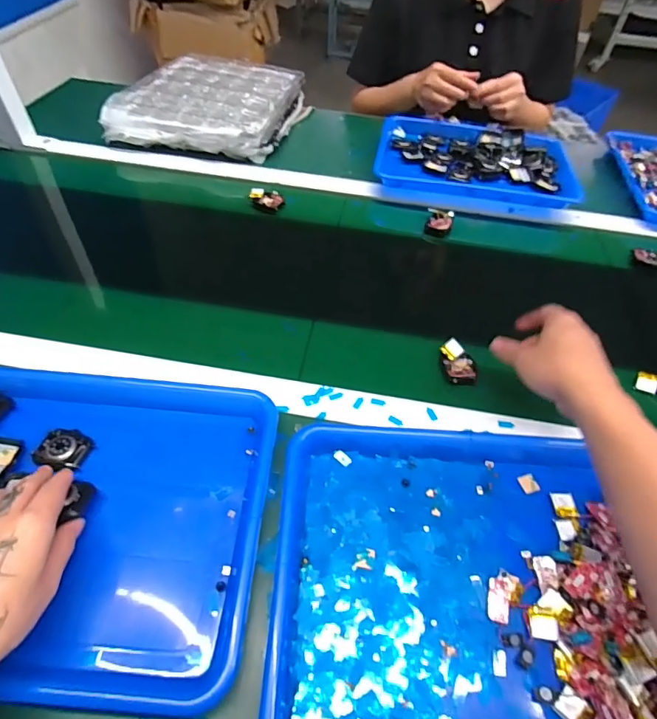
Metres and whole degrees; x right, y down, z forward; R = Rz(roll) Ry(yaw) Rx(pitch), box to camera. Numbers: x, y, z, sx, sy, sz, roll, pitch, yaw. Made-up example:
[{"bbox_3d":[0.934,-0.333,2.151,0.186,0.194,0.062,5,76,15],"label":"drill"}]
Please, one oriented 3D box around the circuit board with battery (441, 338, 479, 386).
[{"bbox_3d":[0.148,0.003,0.504,0.034,0.012,0.059,0,51,-5],"label":"circuit board with battery"}]

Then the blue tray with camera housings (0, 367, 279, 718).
[{"bbox_3d":[-0.223,0.121,0.376,0.336,0.034,0.269,5,51,0],"label":"blue tray with camera housings"}]

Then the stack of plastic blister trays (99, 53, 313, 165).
[{"bbox_3d":[-0.216,-0.483,0.848,0.291,0.066,0.328,15,52,7],"label":"stack of plastic blister trays"}]

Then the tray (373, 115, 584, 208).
[{"bbox_3d":[0.250,-0.347,0.773,0.324,0.039,0.243,11,51,4],"label":"tray"}]

